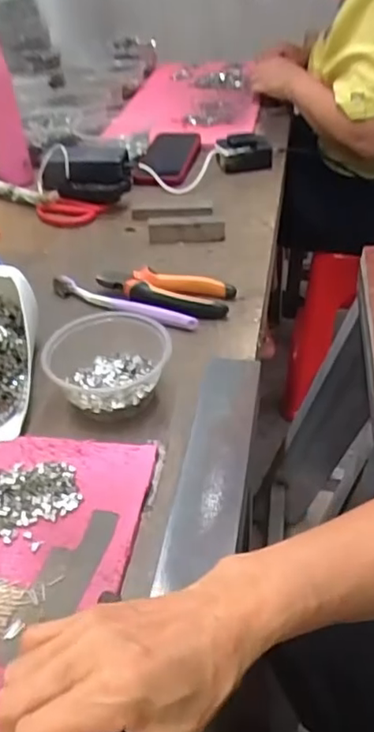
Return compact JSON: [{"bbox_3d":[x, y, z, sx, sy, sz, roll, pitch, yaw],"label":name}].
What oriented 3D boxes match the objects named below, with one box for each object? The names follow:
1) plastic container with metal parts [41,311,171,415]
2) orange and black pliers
[{"bbox_3d":[-0.069,-0.005,0.515,0.107,0.046,0.100,-7,40,-6],"label":"plastic container with metal parts"},{"bbox_3d":[-0.027,-0.077,0.631,0.148,0.020,0.064,9,41,13],"label":"orange and black pliers"}]

